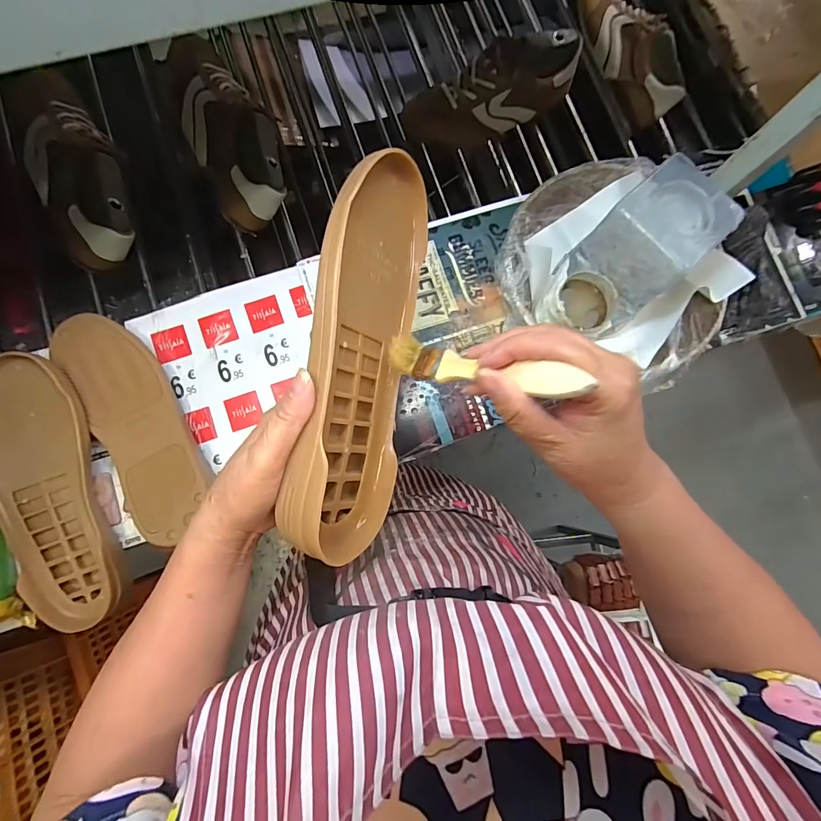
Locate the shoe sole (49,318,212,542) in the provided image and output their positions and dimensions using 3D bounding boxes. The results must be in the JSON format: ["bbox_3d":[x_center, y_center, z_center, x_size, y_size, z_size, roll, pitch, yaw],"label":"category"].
[{"bbox_3d":[-0.302,0.011,0.461,0.090,0.036,0.271,-30,84,-7],"label":"shoe sole"}]

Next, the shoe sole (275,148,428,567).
[{"bbox_3d":[-0.034,-0.044,0.293,0.026,0.102,0.282,6,80,29],"label":"shoe sole"}]

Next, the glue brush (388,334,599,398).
[{"bbox_3d":[0.035,-0.028,0.254,0.009,0.155,0.027,35,78,-40],"label":"glue brush"}]

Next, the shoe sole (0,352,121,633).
[{"bbox_3d":[-0.378,0.086,0.437,0.100,0.047,0.287,-13,82,-5],"label":"shoe sole"}]

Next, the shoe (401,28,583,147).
[{"bbox_3d":[0.112,-0.429,0.568,0.239,0.089,0.076,-17,82,10],"label":"shoe"}]

